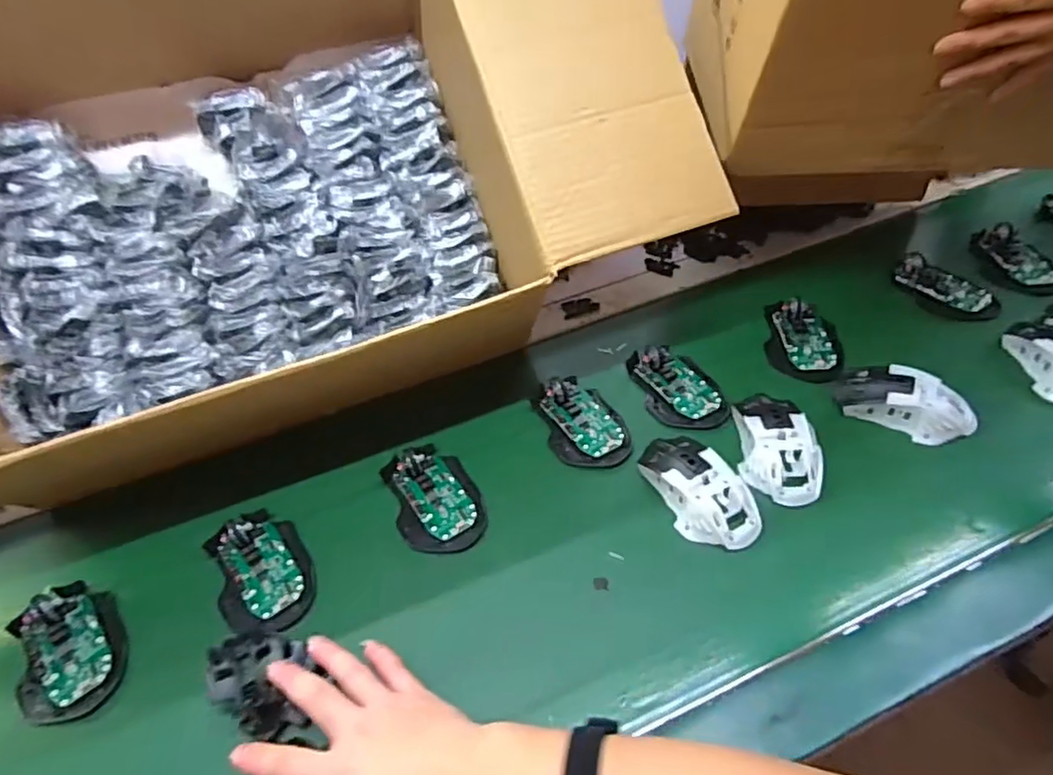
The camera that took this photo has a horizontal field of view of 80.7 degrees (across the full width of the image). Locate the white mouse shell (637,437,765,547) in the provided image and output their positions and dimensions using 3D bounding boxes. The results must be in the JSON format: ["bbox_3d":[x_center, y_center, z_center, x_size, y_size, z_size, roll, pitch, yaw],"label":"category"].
[{"bbox_3d":[0.144,0.084,0.520,0.062,0.030,0.114,-26,48,-18],"label":"white mouse shell"}]

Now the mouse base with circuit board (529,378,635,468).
[{"bbox_3d":[0.053,0.029,0.597,0.070,0.023,0.107,-18,46,-11],"label":"mouse base with circuit board"}]

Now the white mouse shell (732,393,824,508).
[{"bbox_3d":[0.220,0.047,0.544,0.062,0.033,0.110,-1,45,6],"label":"white mouse shell"}]

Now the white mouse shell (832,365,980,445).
[{"bbox_3d":[0.347,0.012,0.564,0.110,0.032,0.053,19,50,24],"label":"white mouse shell"}]

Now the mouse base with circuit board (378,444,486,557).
[{"bbox_3d":[-0.082,0.096,0.553,0.074,0.021,0.113,-19,46,-12],"label":"mouse base with circuit board"}]

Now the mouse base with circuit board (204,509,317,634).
[{"bbox_3d":[-0.221,0.151,0.516,0.073,0.022,0.112,-26,47,-18],"label":"mouse base with circuit board"}]

